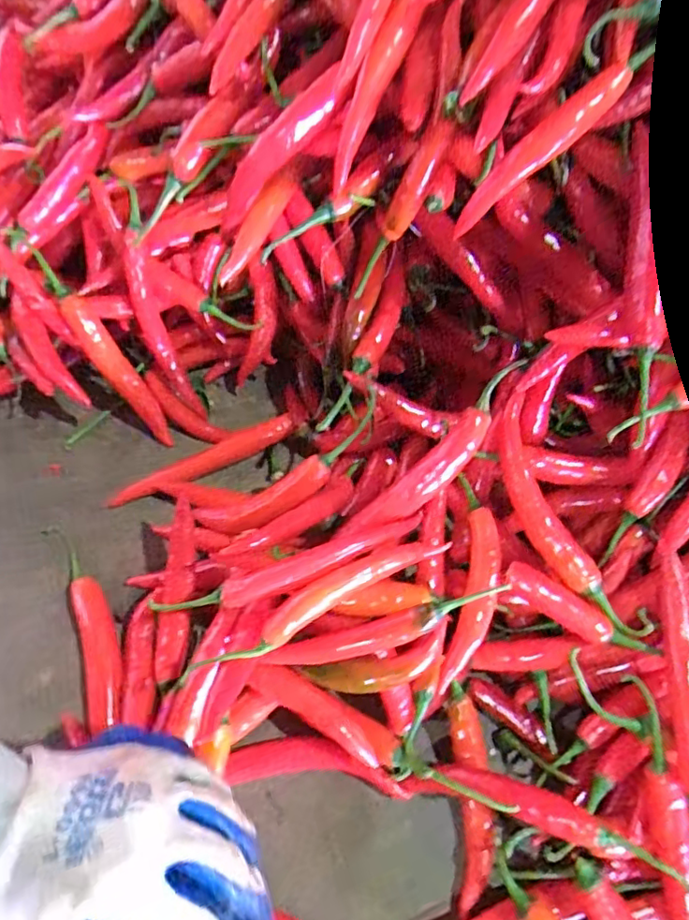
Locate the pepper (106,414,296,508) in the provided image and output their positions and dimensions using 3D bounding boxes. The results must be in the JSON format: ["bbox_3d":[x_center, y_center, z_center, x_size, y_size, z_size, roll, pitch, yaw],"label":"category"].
[{"bbox_3d":[-0.108,0.001,0.455,0.149,0.021,0.016,-23,66,-16],"label":"pepper"}]

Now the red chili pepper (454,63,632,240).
[{"bbox_3d":[0.104,-0.167,0.318,0.110,0.015,0.014,-38,65,19],"label":"red chili pepper"}]

